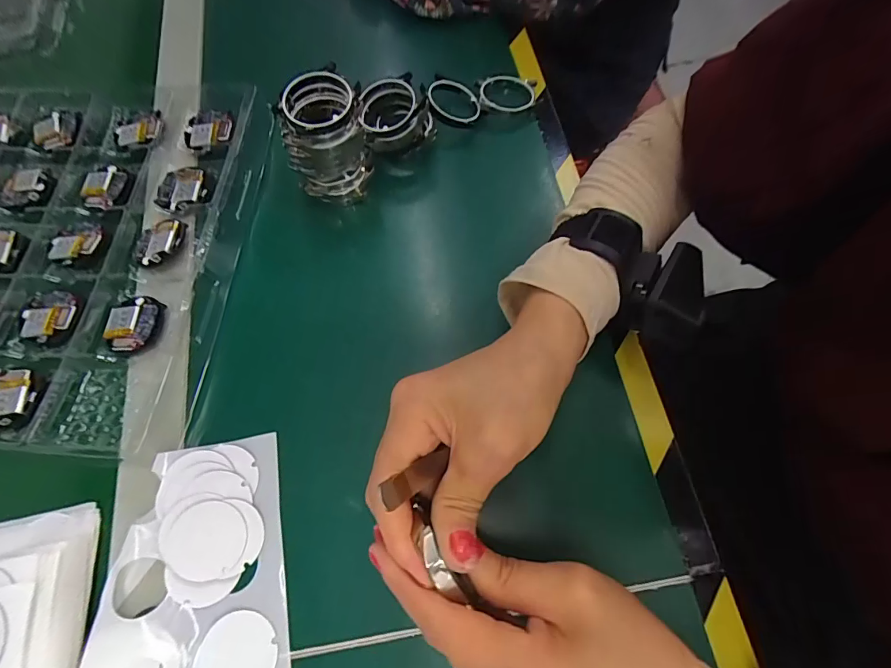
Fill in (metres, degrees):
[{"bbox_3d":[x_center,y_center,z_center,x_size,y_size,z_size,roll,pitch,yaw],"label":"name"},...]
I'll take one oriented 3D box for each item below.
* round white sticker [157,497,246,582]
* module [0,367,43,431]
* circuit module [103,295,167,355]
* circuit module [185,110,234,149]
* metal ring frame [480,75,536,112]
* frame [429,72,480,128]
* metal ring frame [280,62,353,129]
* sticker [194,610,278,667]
[{"bbox_3d":[-0.138,0.117,0.245,0.046,0.004,0.040,11,70,-5],"label":"round white sticker"},{"bbox_3d":[-0.285,0.042,0.282,0.033,0.008,0.041,-4,68,1],"label":"module"},{"bbox_3d":[-0.214,-0.007,0.295,0.037,0.008,0.042,4,69,5],"label":"circuit module"},{"bbox_3d":[-0.197,-0.169,0.356,0.039,0.007,0.037,-9,68,0],"label":"circuit module"},{"bbox_3d":[0.052,-0.200,0.357,0.045,0.012,0.048,3,69,4],"label":"metal ring frame"},{"bbox_3d":[0.007,-0.190,0.350,0.042,0.009,0.046,13,66,-11],"label":"frame"},{"bbox_3d":[-0.083,-0.151,0.276,0.046,0.008,0.046,-24,69,-6],"label":"metal ring frame"},{"bbox_3d":[-0.110,0.171,0.228,0.039,0.004,0.040,1,69,-2],"label":"sticker"}]

